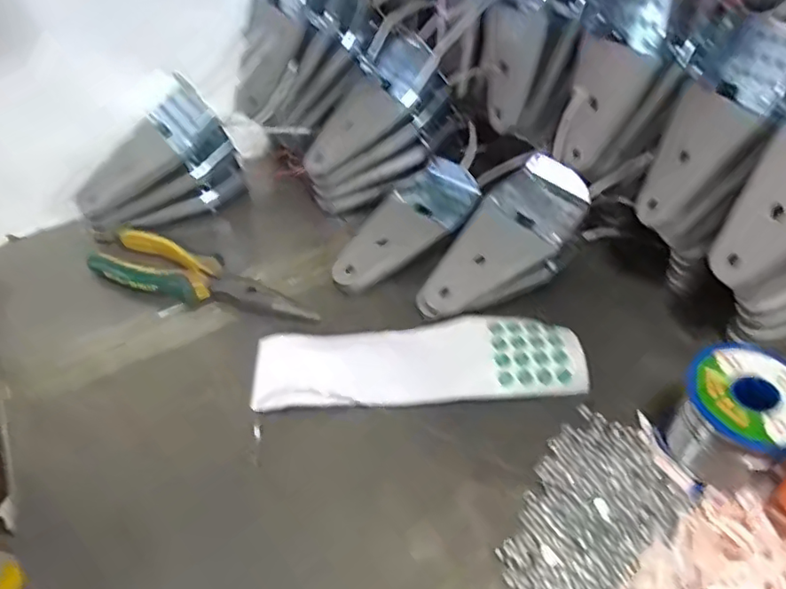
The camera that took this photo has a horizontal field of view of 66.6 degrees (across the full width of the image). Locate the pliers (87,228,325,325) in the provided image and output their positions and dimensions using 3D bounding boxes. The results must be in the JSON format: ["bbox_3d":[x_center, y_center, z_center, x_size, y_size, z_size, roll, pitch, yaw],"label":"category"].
[{"bbox_3d":[-0.147,-0.015,0.469,0.191,0.018,0.049,13,49,14],"label":"pliers"}]

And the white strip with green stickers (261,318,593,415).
[{"bbox_3d":[0.019,0.046,0.410,0.218,0.015,0.061,-4,47,-1],"label":"white strip with green stickers"}]

